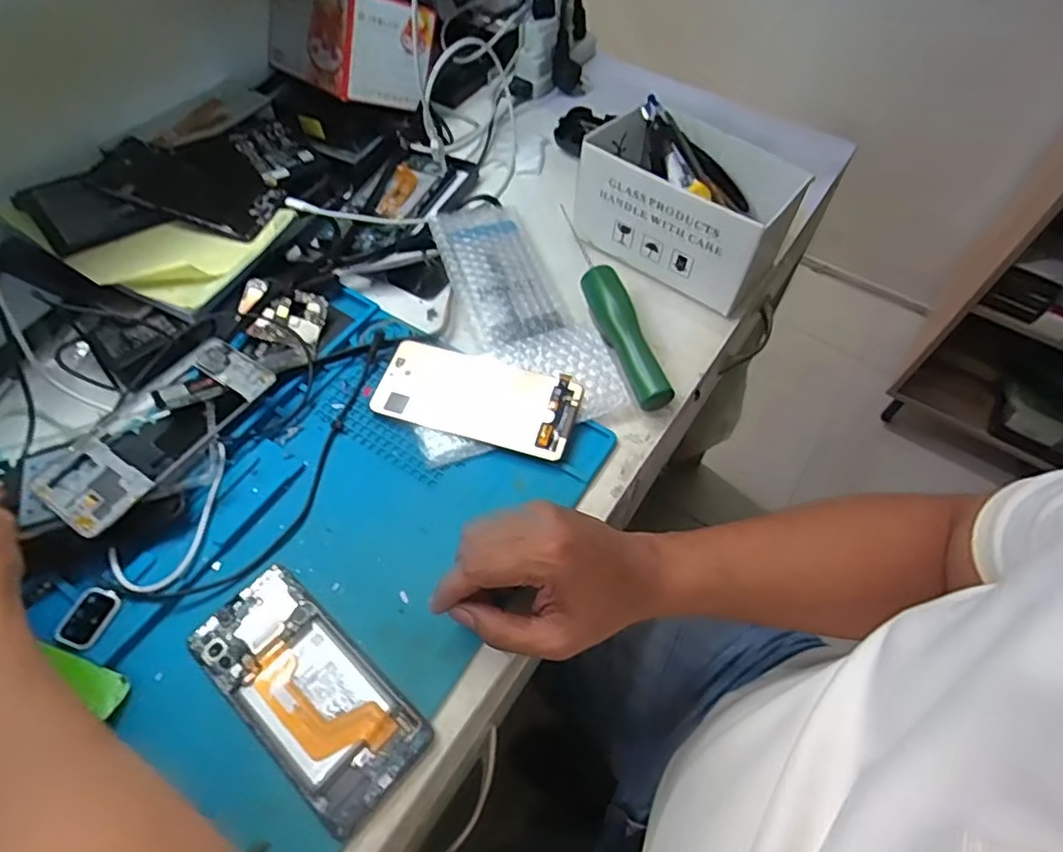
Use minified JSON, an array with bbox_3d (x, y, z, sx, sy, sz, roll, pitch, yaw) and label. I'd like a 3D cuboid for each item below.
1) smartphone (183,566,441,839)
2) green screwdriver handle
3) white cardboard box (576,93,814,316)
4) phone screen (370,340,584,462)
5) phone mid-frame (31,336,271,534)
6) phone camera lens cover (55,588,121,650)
[{"bbox_3d":[-0.138,0.160,0.376,0.158,0.008,0.071,38,65,19],"label":"smartphone"},{"bbox_3d":[0.077,-0.074,0.509,0.029,0.029,0.137,-15,61,-11],"label":"green screwdriver handle"},{"bbox_3d":[0.130,-0.196,0.550,0.181,0.098,0.088,36,64,18],"label":"white cardboard box"},{"bbox_3d":[-0.043,-0.025,0.484,0.156,0.008,0.074,15,63,10],"label":"phone screen"},{"bbox_3d":[-0.270,0.004,0.446,0.071,0.012,0.162,30,61,16],"label":"phone mid-frame"},{"bbox_3d":[-0.287,0.124,0.397,0.027,0.008,0.036,18,60,9],"label":"phone camera lens cover"}]

